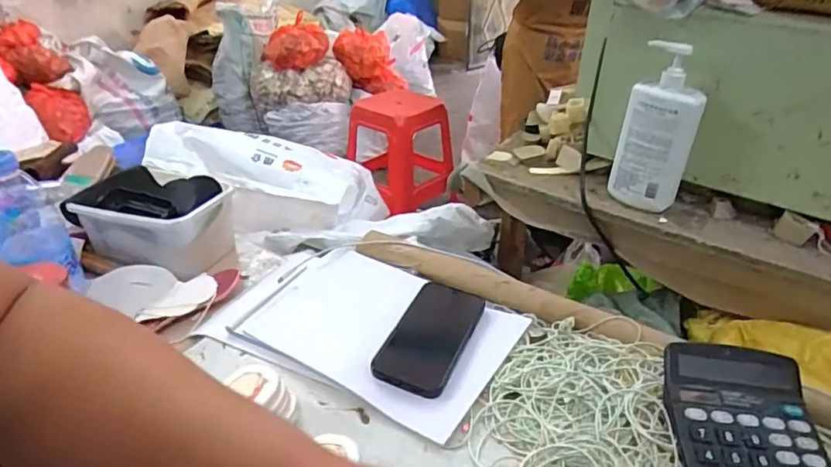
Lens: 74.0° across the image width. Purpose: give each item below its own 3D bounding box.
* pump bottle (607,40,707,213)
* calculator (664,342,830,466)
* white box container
[{"bbox_3d":[0.400,-0.168,0.917,0.117,0.263,0.060,12,33,20],"label":"pump bottle"},{"bbox_3d":[0.265,0.159,0.439,0.117,0.018,0.145,6,51,0],"label":"calculator"},{"bbox_3d":[-0.356,-0.013,0.757,0.200,0.097,0.111,8,32,14],"label":"white box container"}]

